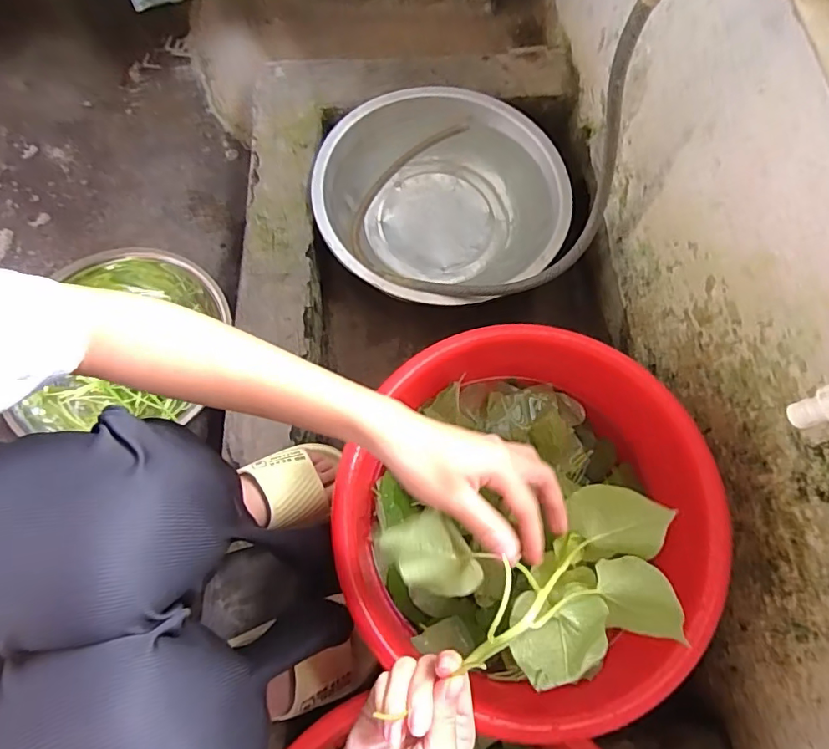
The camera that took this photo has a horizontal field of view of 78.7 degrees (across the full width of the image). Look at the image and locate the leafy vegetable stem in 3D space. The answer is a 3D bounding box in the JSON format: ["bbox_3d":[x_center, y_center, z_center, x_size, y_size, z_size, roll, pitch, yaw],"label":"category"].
[{"bbox_3d":[0.078,0.130,0.310,0.182,0.059,0.104,-8,70,-3],"label":"leafy vegetable stem"}]

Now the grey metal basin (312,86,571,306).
[{"bbox_3d":[0.047,-0.298,0.882,0.415,0.137,0.393,0,70,0],"label":"grey metal basin"}]

